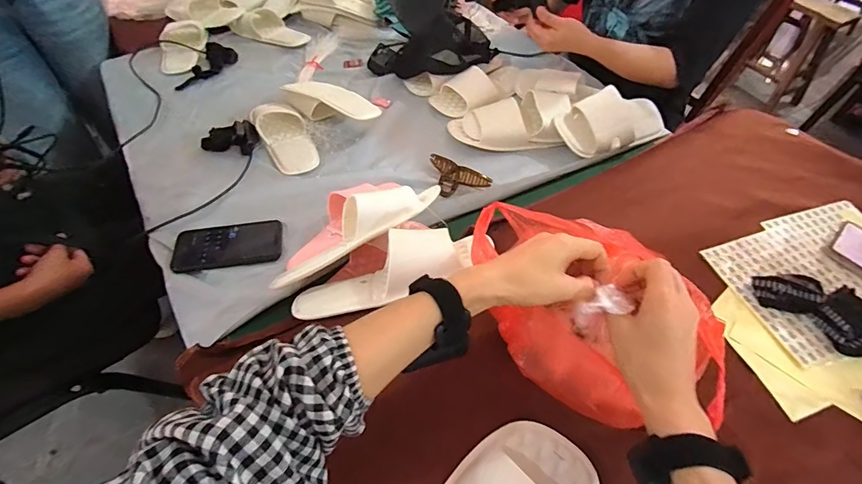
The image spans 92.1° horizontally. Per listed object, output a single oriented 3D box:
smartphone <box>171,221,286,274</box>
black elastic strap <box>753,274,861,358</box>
[{"bbox_3d":[-0.319,0.004,0.656,0.156,0.017,0.083,-9,54,-10],"label":"smartphone"},{"bbox_3d":[0.471,0.077,0.502,0.068,0.030,0.134,-37,63,-26],"label":"black elastic strap"}]

